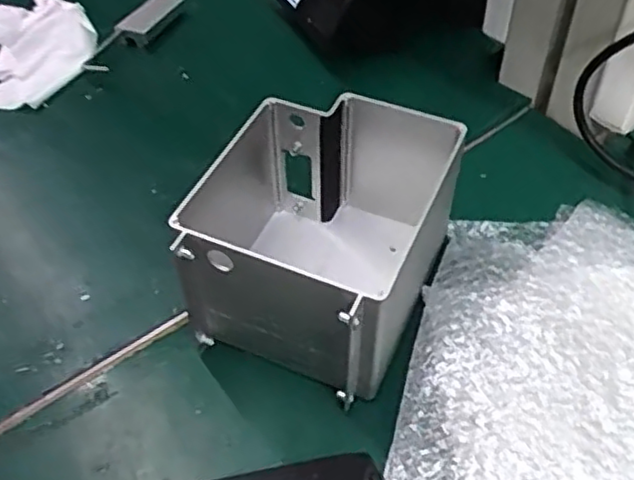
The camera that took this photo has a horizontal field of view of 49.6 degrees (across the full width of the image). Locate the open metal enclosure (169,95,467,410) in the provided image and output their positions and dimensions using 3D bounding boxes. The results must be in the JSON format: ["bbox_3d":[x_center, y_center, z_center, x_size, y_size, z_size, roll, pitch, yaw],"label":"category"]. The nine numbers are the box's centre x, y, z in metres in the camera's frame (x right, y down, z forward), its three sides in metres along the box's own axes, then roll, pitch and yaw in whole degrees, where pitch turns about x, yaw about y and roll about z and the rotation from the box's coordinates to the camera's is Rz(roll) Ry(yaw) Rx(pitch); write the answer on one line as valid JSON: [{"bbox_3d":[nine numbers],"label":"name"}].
[{"bbox_3d":[0.005,-0.003,0.437,0.129,0.098,0.158,19,51,17],"label":"open metal enclosure"}]

